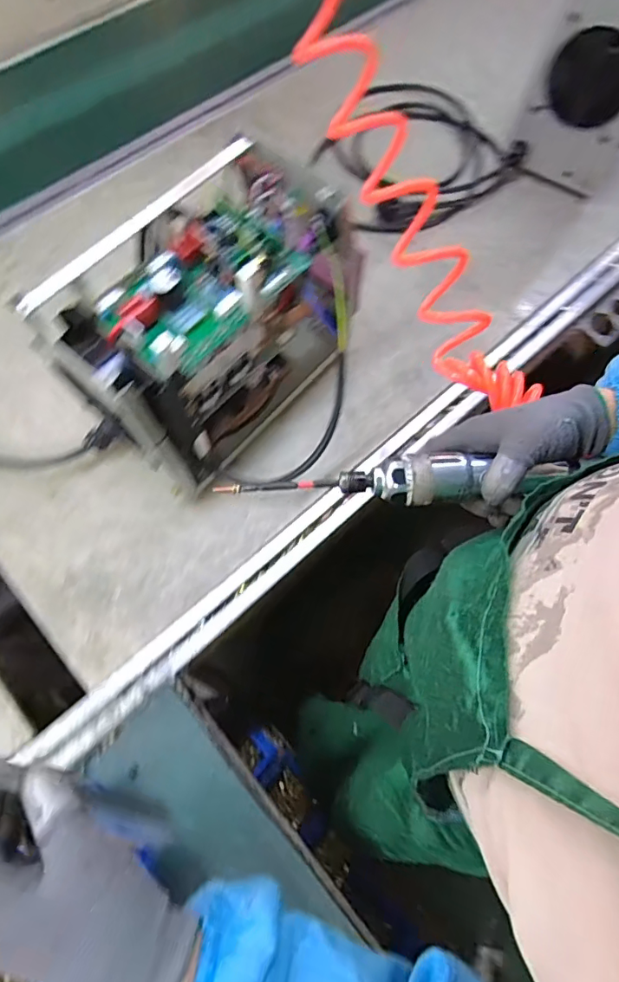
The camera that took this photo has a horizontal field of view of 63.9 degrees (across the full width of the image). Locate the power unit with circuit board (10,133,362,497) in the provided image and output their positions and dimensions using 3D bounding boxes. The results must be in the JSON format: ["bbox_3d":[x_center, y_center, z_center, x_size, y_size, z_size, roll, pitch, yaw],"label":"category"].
[{"bbox_3d":[-0.094,-0.170,0.526,0.147,0.234,0.278,41,75,13],"label":"power unit with circuit board"}]

